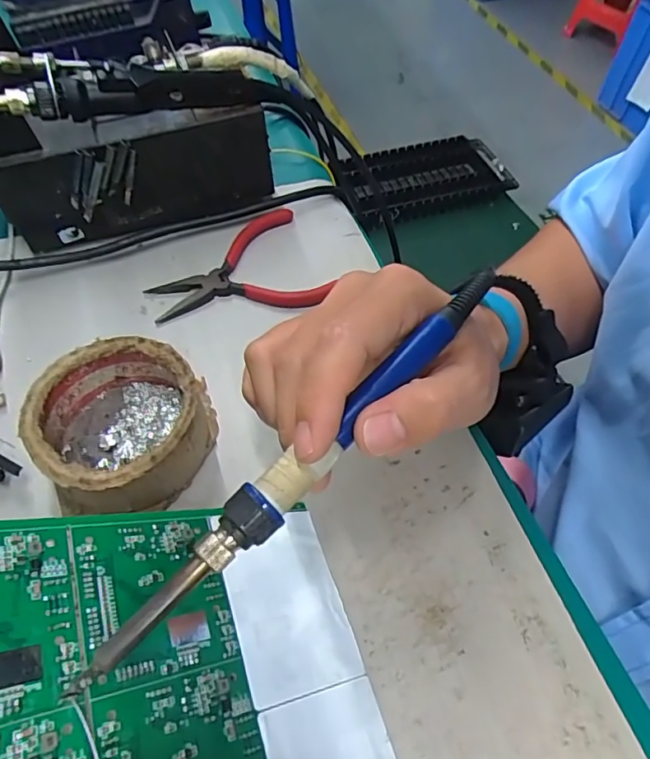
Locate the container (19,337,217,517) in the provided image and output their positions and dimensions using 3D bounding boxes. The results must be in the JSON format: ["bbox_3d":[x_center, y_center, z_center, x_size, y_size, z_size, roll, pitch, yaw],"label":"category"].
[{"bbox_3d":[-0.104,0.023,0.279,0.085,0.043,0.083,1,56,-2],"label":"container"}]

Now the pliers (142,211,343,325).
[{"bbox_3d":[-0.062,-0.073,0.366,0.116,0.010,0.086,-21,60,-16],"label":"pliers"}]

